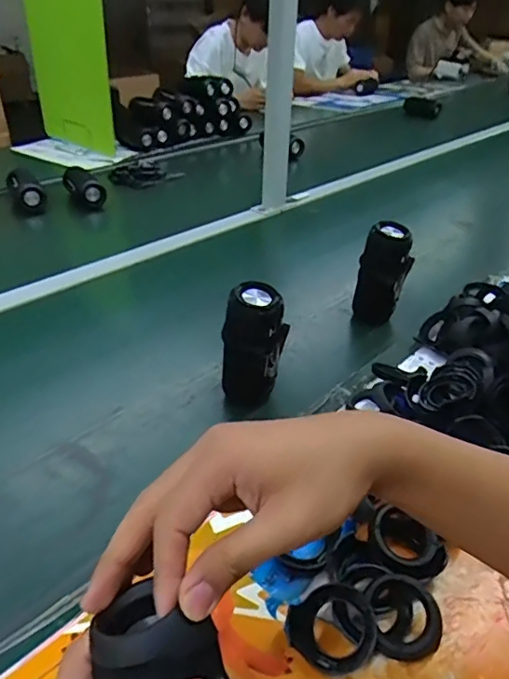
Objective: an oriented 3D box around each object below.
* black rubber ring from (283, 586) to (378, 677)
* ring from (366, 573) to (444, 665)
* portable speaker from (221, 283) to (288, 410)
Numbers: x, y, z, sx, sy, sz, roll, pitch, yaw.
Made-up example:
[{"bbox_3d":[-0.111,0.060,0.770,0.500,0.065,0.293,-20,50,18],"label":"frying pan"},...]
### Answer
[{"bbox_3d":[0.060,0.221,0.415,0.065,0.010,0.059,-30,57,-10],"label":"black rubber ring"},{"bbox_3d":[0.118,0.215,0.423,0.057,0.013,0.061,5,57,-8],"label":"ring"},{"bbox_3d":[0.000,0.013,0.648,0.071,0.148,0.061,13,34,16],"label":"portable speaker"}]

